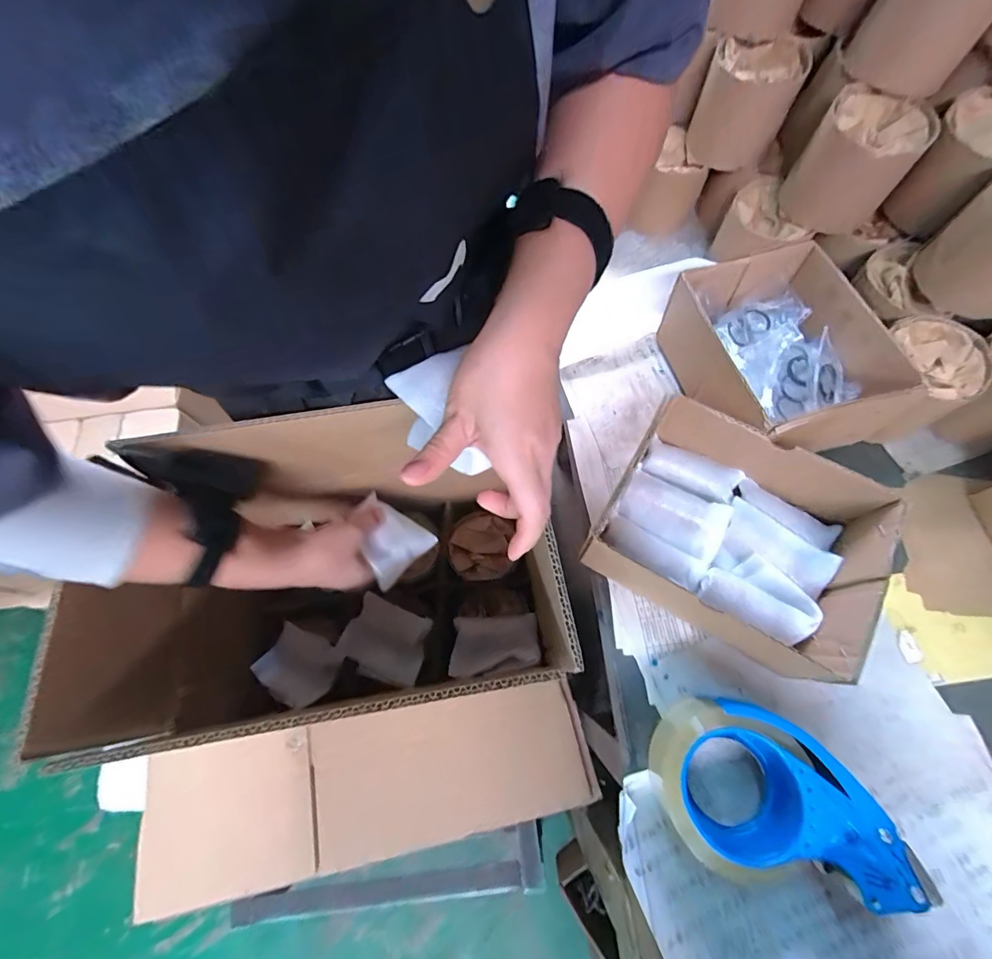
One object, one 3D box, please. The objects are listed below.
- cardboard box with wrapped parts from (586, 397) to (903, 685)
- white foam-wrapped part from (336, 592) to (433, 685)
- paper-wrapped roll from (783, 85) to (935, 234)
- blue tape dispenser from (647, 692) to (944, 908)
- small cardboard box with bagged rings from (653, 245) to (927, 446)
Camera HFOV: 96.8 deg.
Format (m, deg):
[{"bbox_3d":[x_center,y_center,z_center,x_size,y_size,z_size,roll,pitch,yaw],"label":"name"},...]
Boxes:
[{"bbox_3d":[0.195,0.050,0.379,0.200,0.088,0.158,29,72,13],"label":"cardboard box with wrapped parts"},{"bbox_3d":[-0.126,0.181,0.498,0.098,0.019,0.076,21,71,11],"label":"white foam-wrapped part"},{"bbox_3d":[0.352,-0.312,0.440,0.094,0.088,0.084,41,76,16],"label":"paper-wrapped roll"},{"bbox_3d":[0.199,0.226,0.323,0.155,0.063,0.106,9,69,6],"label":"blue tape dispenser"},{"bbox_3d":[0.270,-0.123,0.443,0.151,0.097,0.193,-15,68,-4],"label":"small cardboard box with bagged rings"}]

